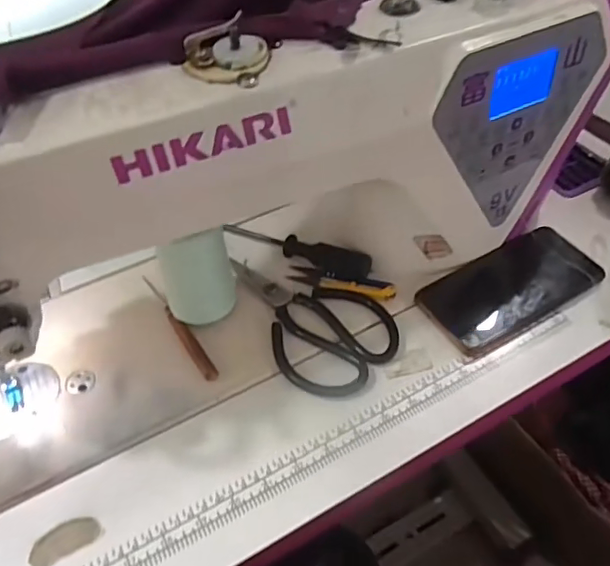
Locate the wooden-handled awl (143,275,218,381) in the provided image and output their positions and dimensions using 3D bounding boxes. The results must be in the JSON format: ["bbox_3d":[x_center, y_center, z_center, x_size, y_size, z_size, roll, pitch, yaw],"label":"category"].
[{"bbox_3d":[-0.110,0.033,0.483,0.012,0.006,0.134,-28,52,-20],"label":"wooden-handled awl"}]

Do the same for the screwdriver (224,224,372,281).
[{"bbox_3d":[-0.010,-0.034,0.525,0.149,0.020,0.022,19,52,19],"label":"screwdriver"}]

